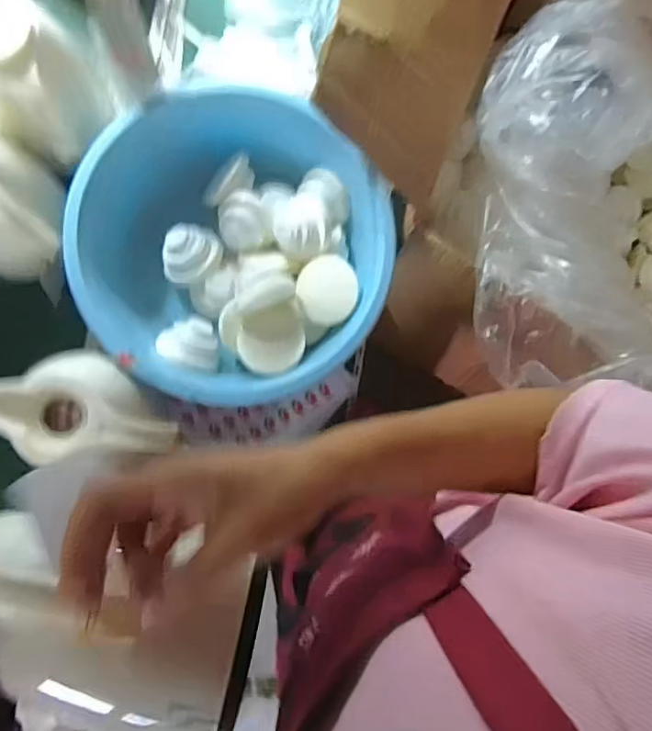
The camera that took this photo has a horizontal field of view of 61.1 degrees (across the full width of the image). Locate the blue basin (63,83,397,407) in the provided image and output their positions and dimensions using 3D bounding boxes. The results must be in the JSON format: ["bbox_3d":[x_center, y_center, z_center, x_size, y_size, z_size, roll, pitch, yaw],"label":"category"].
[{"bbox_3d":[-0.112,-0.125,0.681,0.351,0.137,0.324,0,86,-5],"label":"blue basin"}]

